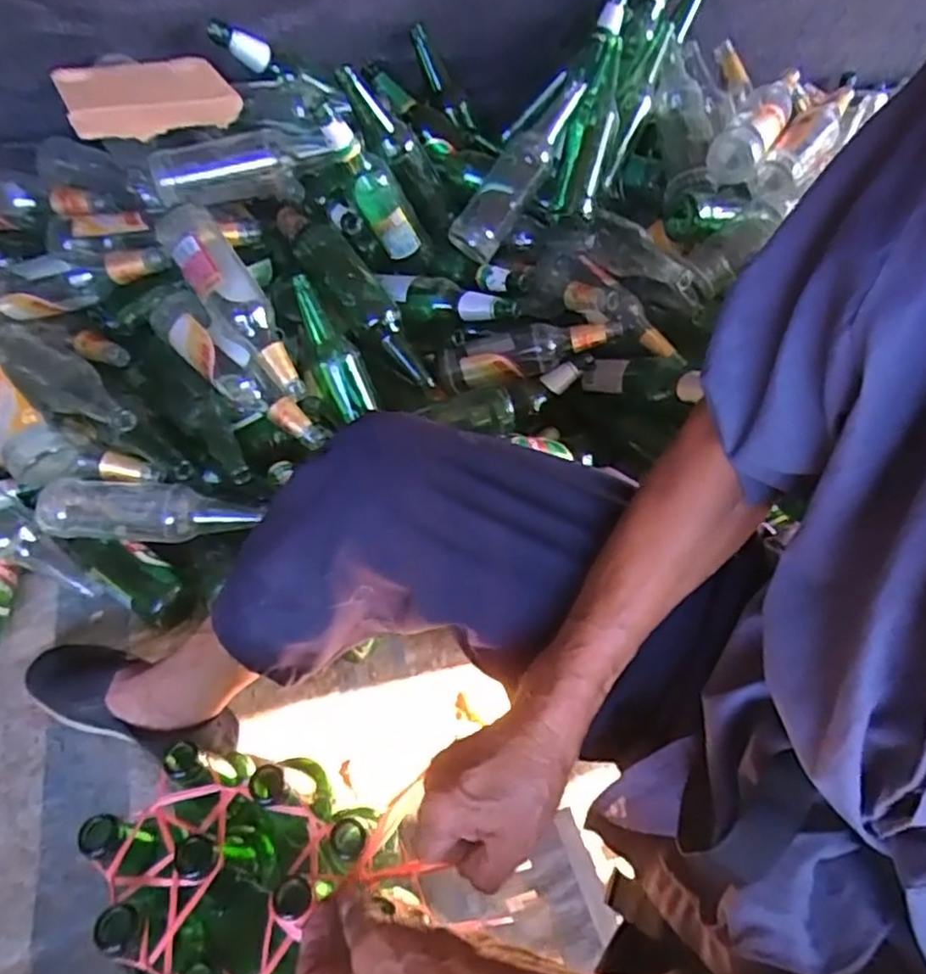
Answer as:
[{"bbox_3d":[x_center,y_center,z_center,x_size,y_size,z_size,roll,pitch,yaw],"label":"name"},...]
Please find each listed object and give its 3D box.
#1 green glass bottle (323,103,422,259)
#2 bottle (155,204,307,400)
[{"bbox_3d":[-0.120,-0.395,0.852,0.054,0.223,0.056,-21,55,11],"label":"green glass bottle"},{"bbox_3d":[-0.277,-0.223,0.814,0.074,0.071,0.264,-35,91,-26],"label":"bottle"}]

